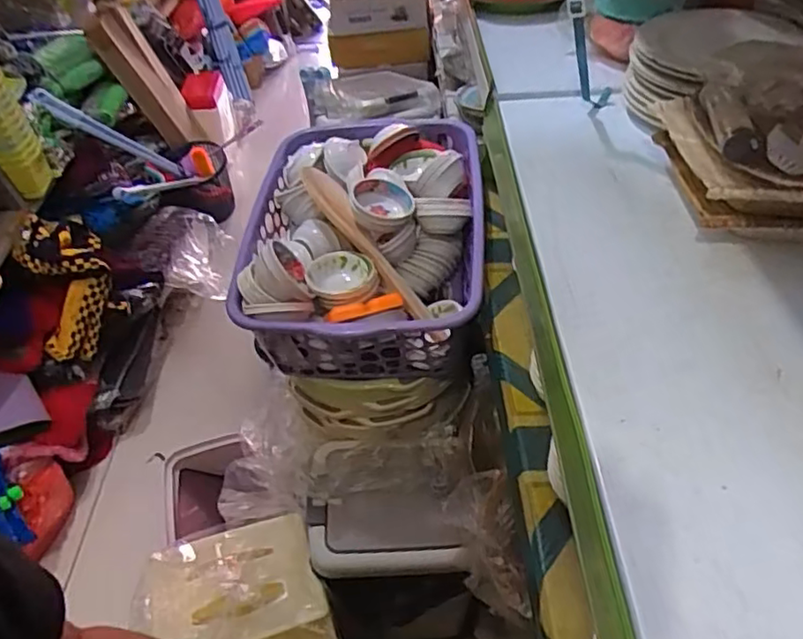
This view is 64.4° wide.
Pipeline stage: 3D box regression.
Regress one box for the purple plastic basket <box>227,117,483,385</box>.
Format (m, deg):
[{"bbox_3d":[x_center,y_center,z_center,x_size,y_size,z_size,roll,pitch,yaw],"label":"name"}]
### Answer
[{"bbox_3d":[-0.050,-0.110,0.916,0.315,0.170,0.419,-2,44,3],"label":"purple plastic basket"}]

